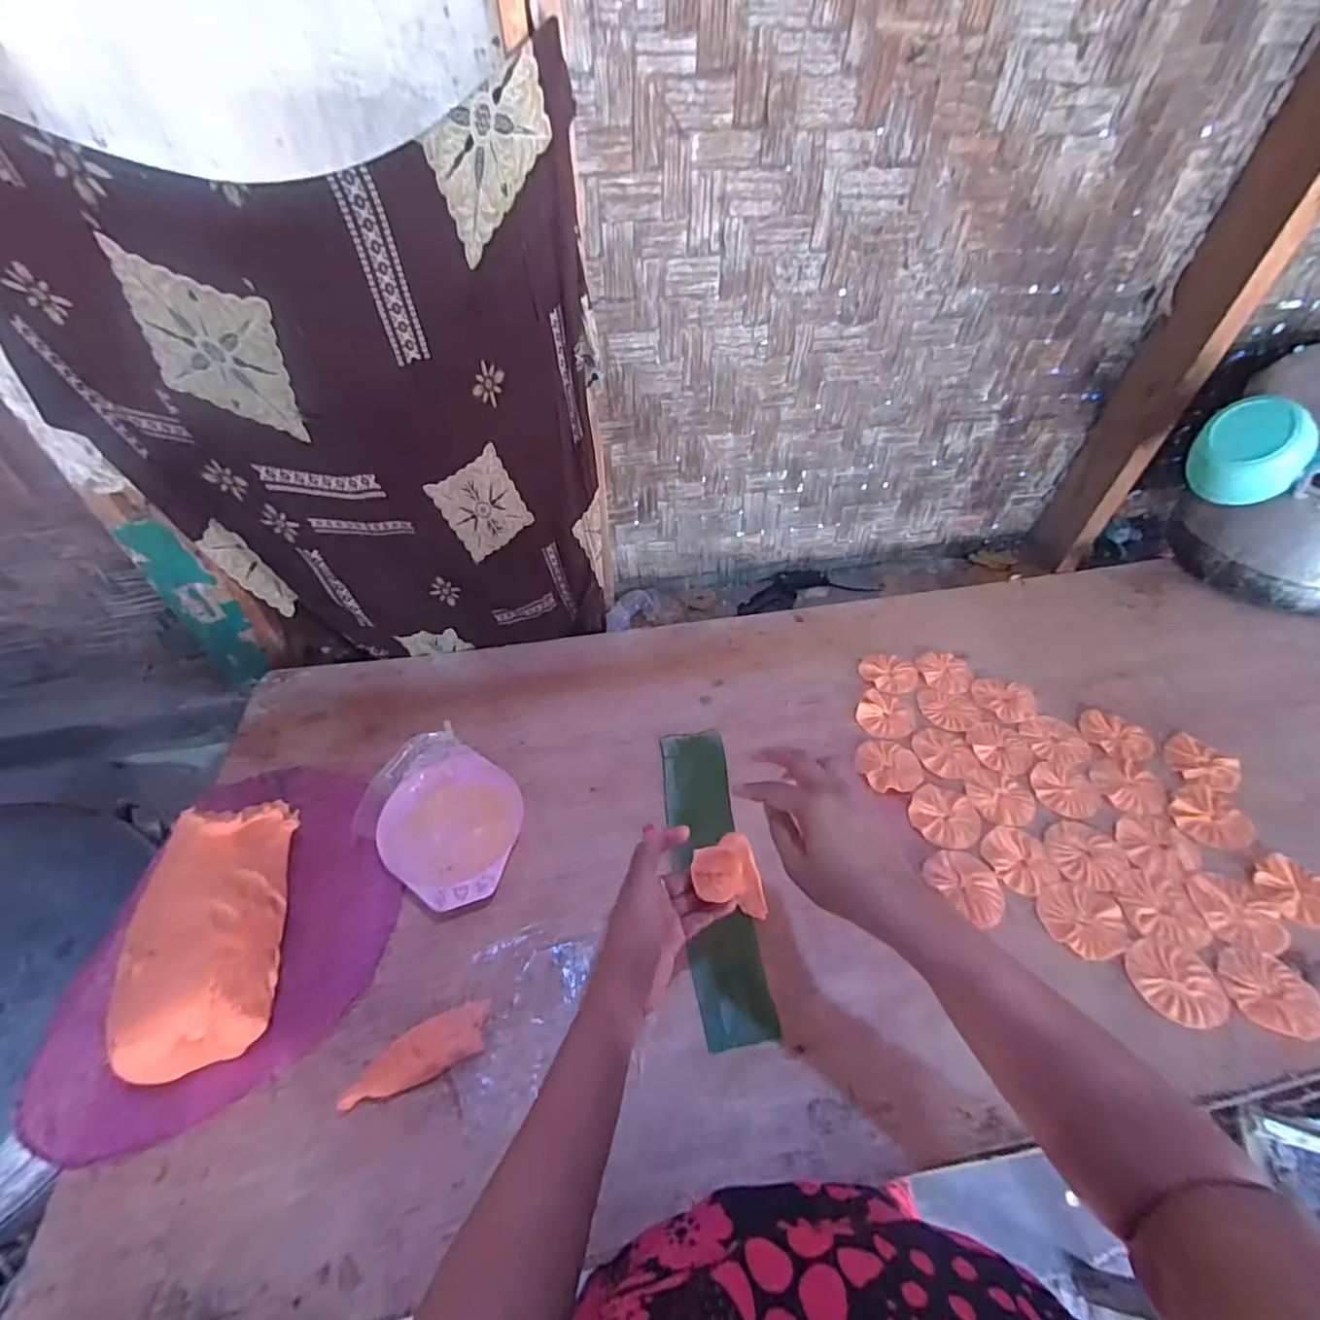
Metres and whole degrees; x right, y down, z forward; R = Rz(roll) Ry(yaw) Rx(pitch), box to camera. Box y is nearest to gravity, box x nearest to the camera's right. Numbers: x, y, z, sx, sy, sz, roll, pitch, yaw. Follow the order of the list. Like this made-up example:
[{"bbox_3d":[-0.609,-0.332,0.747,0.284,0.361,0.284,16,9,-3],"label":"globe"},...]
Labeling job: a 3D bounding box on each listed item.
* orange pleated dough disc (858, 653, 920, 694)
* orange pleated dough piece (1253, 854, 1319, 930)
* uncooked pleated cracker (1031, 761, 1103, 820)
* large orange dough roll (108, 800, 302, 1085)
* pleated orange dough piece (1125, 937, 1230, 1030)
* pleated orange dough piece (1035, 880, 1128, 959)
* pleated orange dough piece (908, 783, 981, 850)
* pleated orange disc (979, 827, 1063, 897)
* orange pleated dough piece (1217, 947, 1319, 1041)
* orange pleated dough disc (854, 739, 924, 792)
[{"bbox_3d":[0.312,0.020,0.801,0.075,0.007,0.068,19,50,19],"label":"orange pleated dough disc"},{"bbox_3d":[0.648,0.233,0.593,0.074,0.010,0.074,-23,50,-20],"label":"orange pleated dough piece"},{"bbox_3d":[0.470,0.151,0.679,0.072,0.006,0.067,23,51,22],"label":"uncooked pleated cracker"},{"bbox_3d":[-0.393,0.232,0.520,0.092,0.110,0.222,-15,48,-13],"label":"large orange dough roll"},{"bbox_3d":[0.475,0.295,0.540,0.075,0.004,0.072,4,46,5],"label":"pleated orange dough piece"},{"bbox_3d":[0.418,0.254,0.580,0.084,0.005,0.072,-10,47,-8],"label":"pleated orange dough piece"},{"bbox_3d":[0.319,0.173,0.655,0.075,0.004,0.073,-35,55,-28],"label":"pleated orange dough piece"},{"bbox_3d":[0.381,0.209,0.623,0.069,0.005,0.069,-1,46,1],"label":"pleated orange disc"},{"bbox_3d":[0.552,0.299,0.531,0.073,0.006,0.071,-1,46,1],"label":"orange pleated dough piece"},{"bbox_3d":[0.274,0.124,0.702,0.072,0.006,0.076,-1,46,1],"label":"orange pleated dough disc"}]

